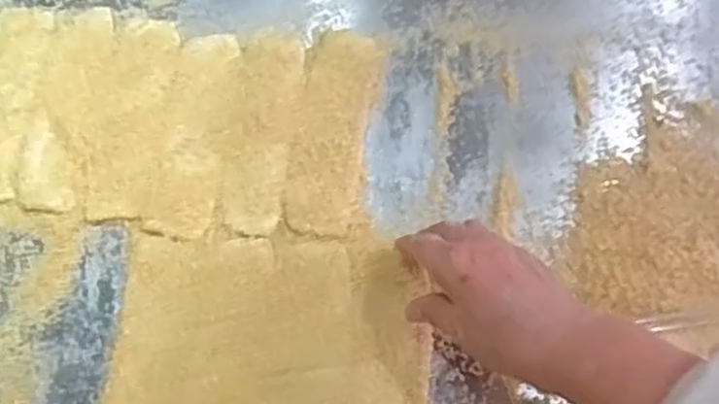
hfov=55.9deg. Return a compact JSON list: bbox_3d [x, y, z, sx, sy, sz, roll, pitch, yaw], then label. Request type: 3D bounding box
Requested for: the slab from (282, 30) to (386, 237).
[{"bbox_3d":[-0.021,-0.062,0.559,0.068,0.015,0.186,4,68,2],"label":"slab"}]

